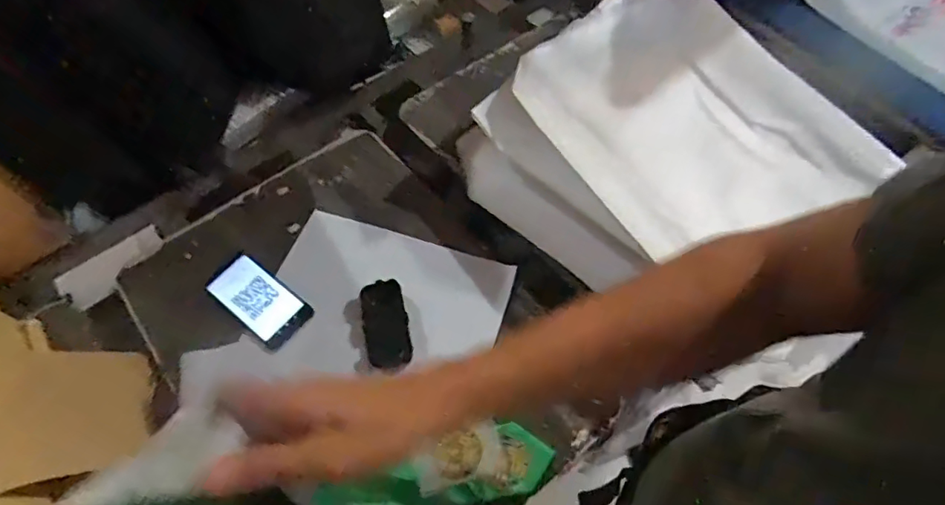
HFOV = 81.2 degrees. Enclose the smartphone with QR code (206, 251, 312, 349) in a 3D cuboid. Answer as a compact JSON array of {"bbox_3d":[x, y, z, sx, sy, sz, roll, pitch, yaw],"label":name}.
[{"bbox_3d":[-0.270,0.056,0.691,0.141,0.012,0.068,34,65,19],"label":"smartphone with QR code"}]

